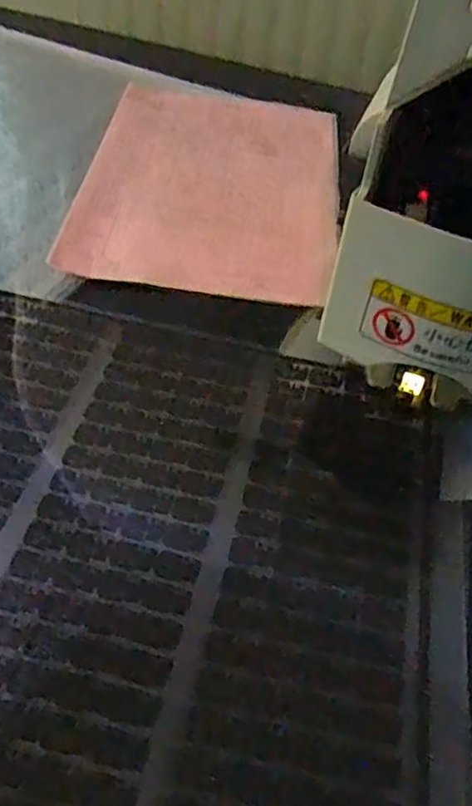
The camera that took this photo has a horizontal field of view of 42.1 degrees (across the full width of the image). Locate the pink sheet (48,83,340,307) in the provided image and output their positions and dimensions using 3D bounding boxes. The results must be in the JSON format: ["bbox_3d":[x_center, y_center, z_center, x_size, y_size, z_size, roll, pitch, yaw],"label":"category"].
[{"bbox_3d":[-0.017,-0.194,0.529,0.209,0.009,0.288,6,50,0],"label":"pink sheet"}]

